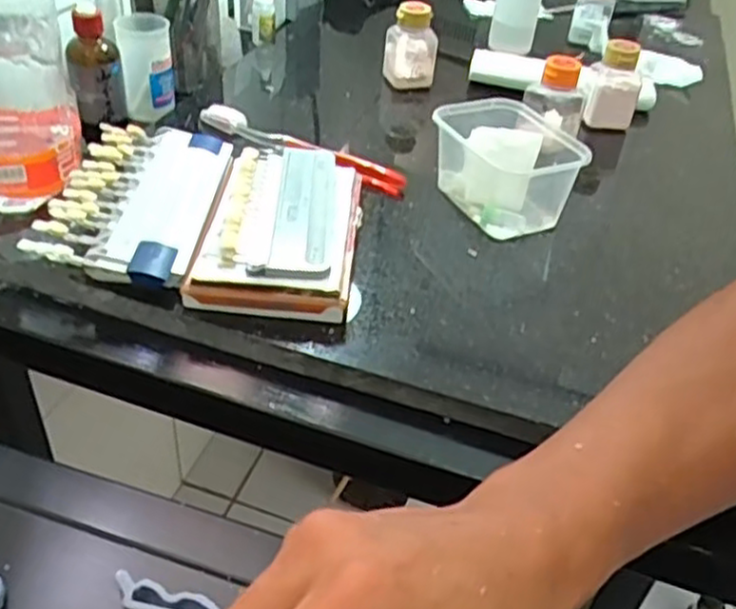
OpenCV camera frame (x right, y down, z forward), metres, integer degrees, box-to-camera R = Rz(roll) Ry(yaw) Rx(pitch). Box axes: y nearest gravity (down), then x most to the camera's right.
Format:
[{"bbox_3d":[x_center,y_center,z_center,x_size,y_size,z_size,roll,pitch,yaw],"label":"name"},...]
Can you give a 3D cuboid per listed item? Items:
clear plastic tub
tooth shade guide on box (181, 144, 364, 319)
[{"bbox_3d":[0.101,-0.099,0.531,0.082,0.061,0.102,-19,45,-28],"label":"clear plastic tub"},{"bbox_3d":[-0.055,-0.054,0.481,0.095,0.031,0.160,6,39,-1],"label":"tooth shade guide on box"}]

